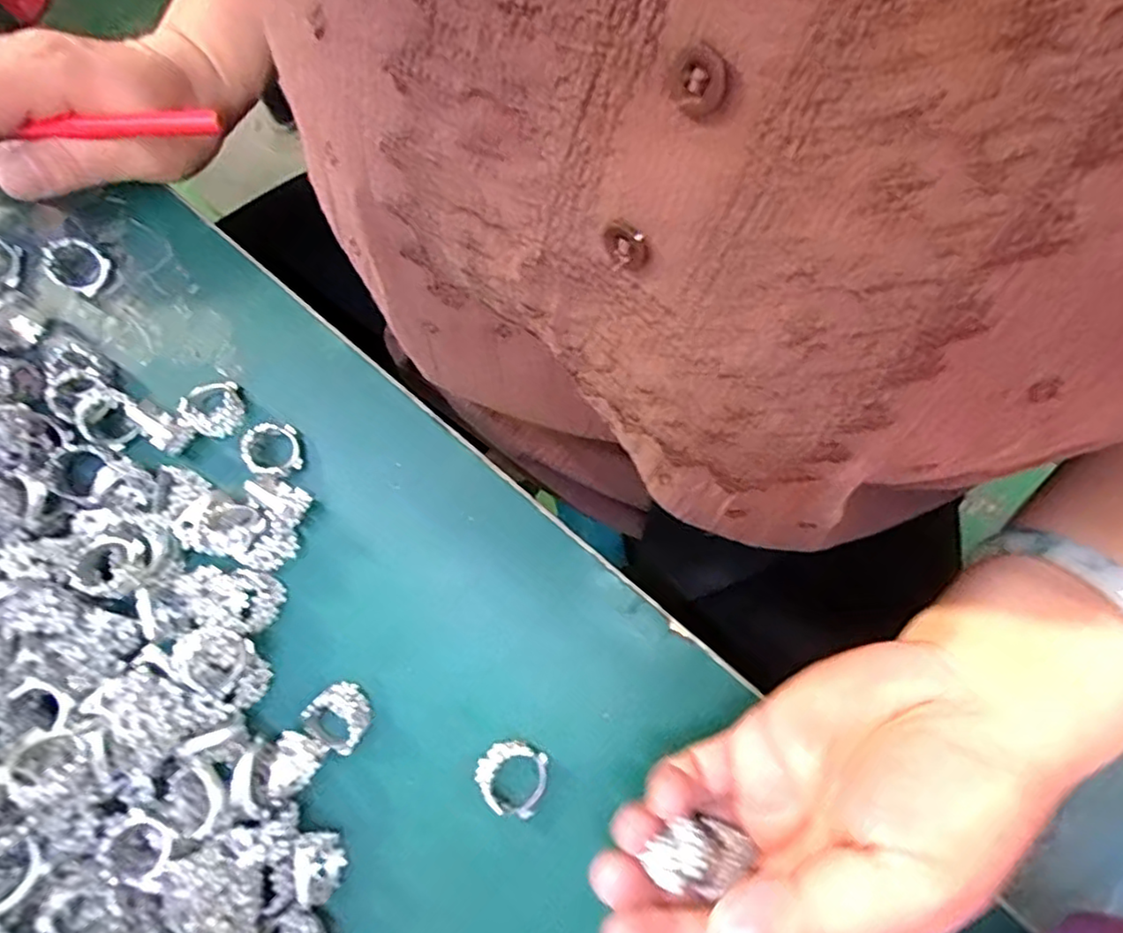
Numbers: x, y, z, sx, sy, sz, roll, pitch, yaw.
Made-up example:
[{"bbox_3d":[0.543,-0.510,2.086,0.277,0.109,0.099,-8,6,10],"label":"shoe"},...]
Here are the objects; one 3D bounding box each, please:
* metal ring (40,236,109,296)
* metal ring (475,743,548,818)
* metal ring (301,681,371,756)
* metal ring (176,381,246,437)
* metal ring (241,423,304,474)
[{"bbox_3d":[-0.210,-0.087,0.285,0.023,0.015,0.023,32,79,-30],"label":"metal ring"},{"bbox_3d":[-0.018,0.115,0.243,0.026,0.011,0.024,0,77,2],"label":"metal ring"},{"bbox_3d":[-0.084,0.094,0.247,0.022,0.013,0.022,0,77,2],"label":"metal ring"},{"bbox_3d":[-0.145,-0.025,0.272,0.027,0.013,0.023,34,81,8],"label":"metal ring"},{"bbox_3d":[-0.118,-0.007,0.267,0.022,0.006,0.022,8,72,-26],"label":"metal ring"}]

